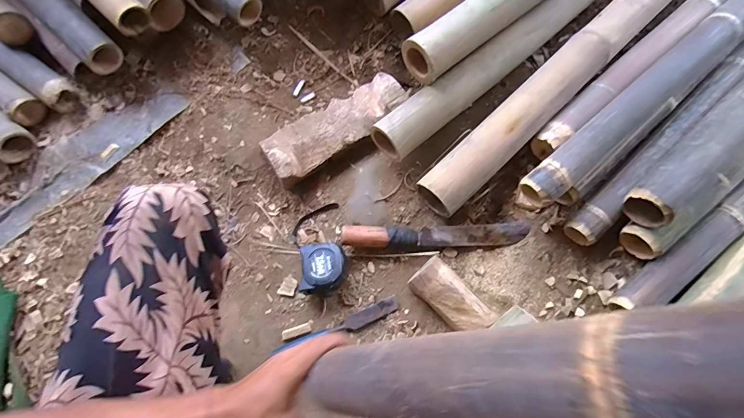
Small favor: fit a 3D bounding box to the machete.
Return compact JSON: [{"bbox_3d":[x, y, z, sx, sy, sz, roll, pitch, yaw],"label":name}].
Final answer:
[{"bbox_3d":[0.119,0.048,0.680,0.336,0.032,0.040,-2,74,1],"label":"machete"}]

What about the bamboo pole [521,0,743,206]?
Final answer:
[{"bbox_3d":[0.521,-0.224,0.686,0.666,0.083,0.067,-39,77,-9],"label":"bamboo pole"}]

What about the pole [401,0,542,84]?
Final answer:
[{"bbox_3d":[0.323,-0.446,0.716,0.630,0.090,0.076,-38,82,-6],"label":"pole"}]

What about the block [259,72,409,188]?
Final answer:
[{"bbox_3d":[-0.070,-0.164,0.734,0.289,0.072,0.106,-35,76,-8],"label":"block"}]

